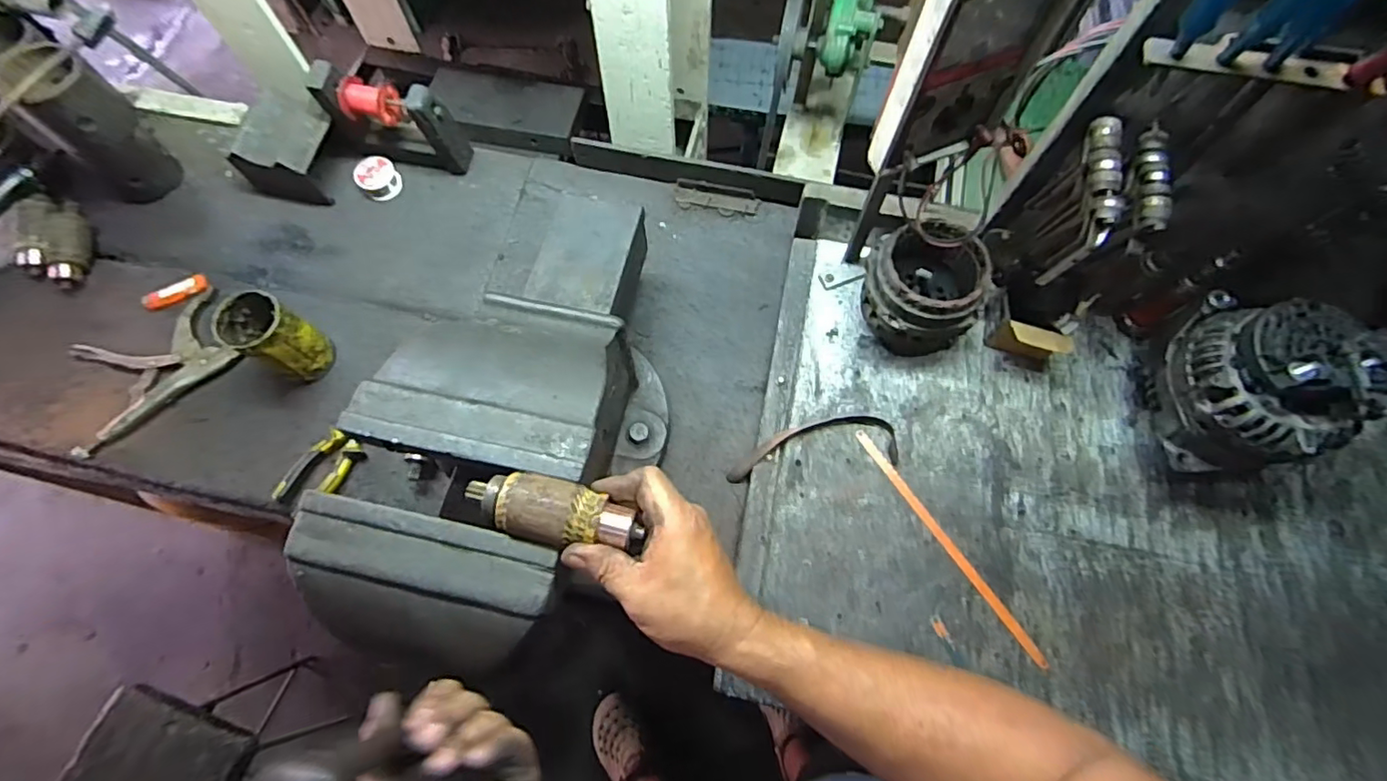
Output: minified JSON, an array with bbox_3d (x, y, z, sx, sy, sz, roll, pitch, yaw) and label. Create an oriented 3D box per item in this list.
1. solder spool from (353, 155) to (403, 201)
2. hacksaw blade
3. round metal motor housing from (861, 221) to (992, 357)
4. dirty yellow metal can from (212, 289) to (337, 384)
[{"bbox_3d":[-0.464,-0.313,0.859,0.056,0.026,0.056,0,69,-1],"label":"solder spool"},{"bbox_3d":[0.283,0.170,0.659,0.018,0.004,0.299,-31,71,-10],"label":"hacksaw blade"},{"bbox_3d":[0.272,-0.115,0.705,0.131,0.128,0.132,0,69,-1],"label":"round metal motor housing"},{"bbox_3d":[-0.516,-0.065,0.728,0.086,0.112,0.069,28,71,10],"label":"dirty yellow metal can"}]

